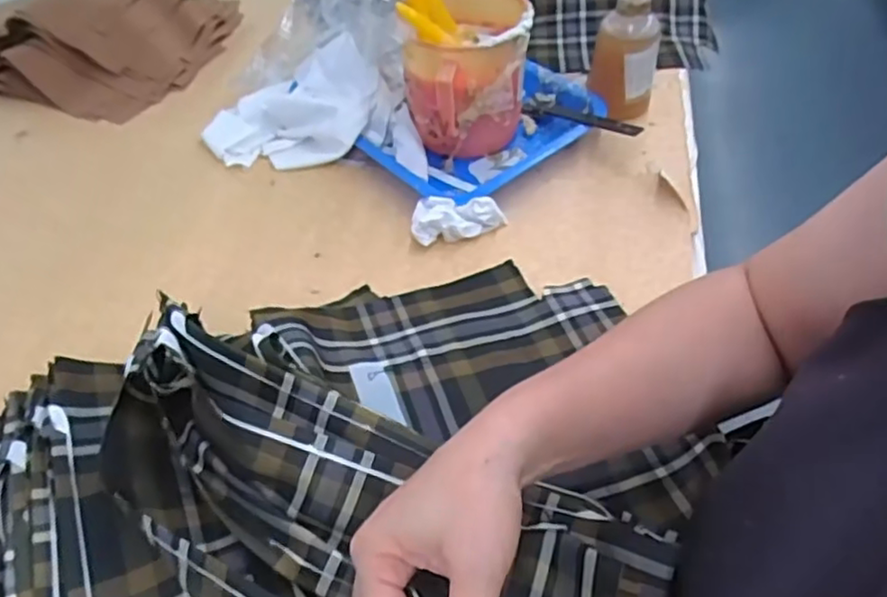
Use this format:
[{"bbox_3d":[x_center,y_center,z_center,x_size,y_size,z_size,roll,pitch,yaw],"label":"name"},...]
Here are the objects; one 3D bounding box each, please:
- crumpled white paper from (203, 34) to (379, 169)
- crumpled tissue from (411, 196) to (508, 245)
[{"bbox_3d":[-0.156,-0.205,0.688,0.181,0.070,0.131,1,48,4],"label":"crumpled white paper"},{"bbox_3d":[0.013,-0.069,0.583,0.080,0.032,0.030,-3,48,-1],"label":"crumpled tissue"}]

